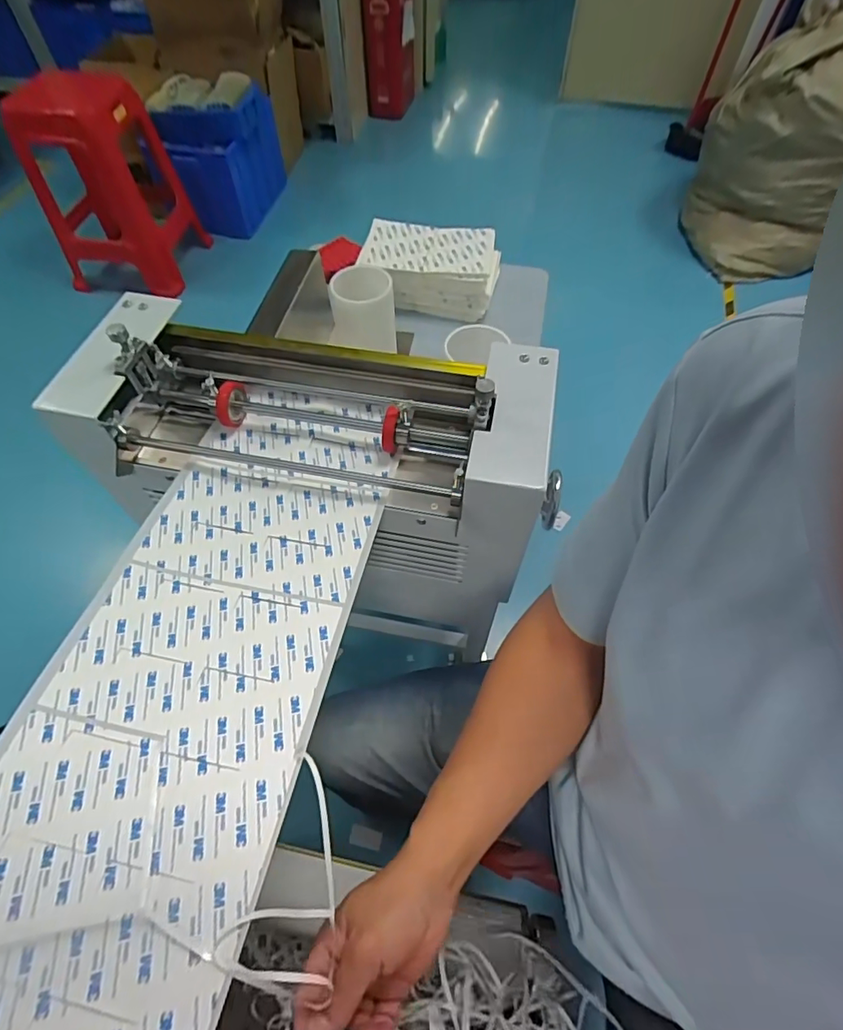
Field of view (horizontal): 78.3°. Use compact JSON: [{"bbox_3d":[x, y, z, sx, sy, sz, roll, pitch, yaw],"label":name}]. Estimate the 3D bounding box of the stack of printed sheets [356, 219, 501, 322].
[{"bbox_3d":[0.019,-0.445,0.941,0.238,0.102,0.116,6,57,3],"label":"stack of printed sheets"}]

